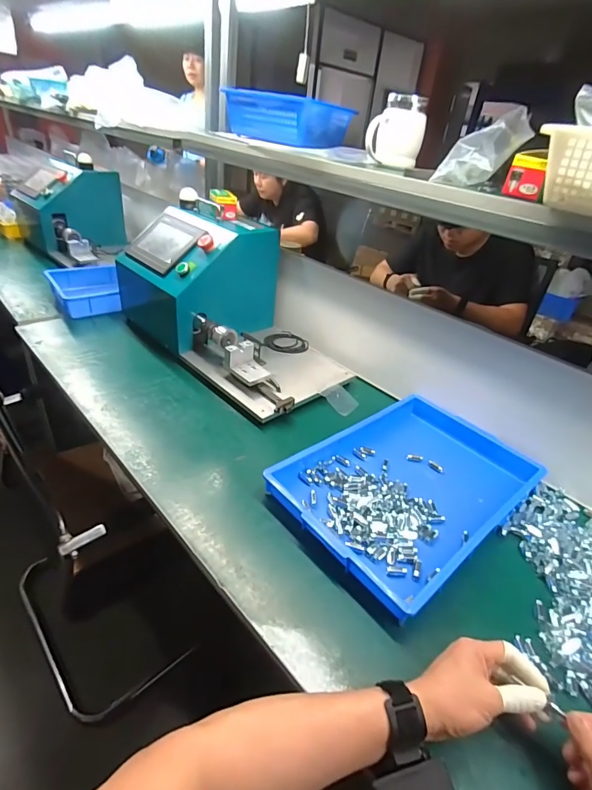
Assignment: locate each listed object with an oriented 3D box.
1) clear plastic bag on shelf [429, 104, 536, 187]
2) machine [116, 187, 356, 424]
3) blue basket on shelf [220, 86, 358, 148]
[{"bbox_3d":[0.299,-0.391,0.665,0.103,0.096,0.093,-25,45,-39],"label":"clear plastic bag on shelf"},{"bbox_3d":[-0.152,-0.237,0.996,0.303,0.284,0.611,-25,45,-39],"label":"machine"},{"bbox_3d":[-0.025,-0.698,1.047,0.194,0.092,0.277,-23,44,-37],"label":"blue basket on shelf"}]

